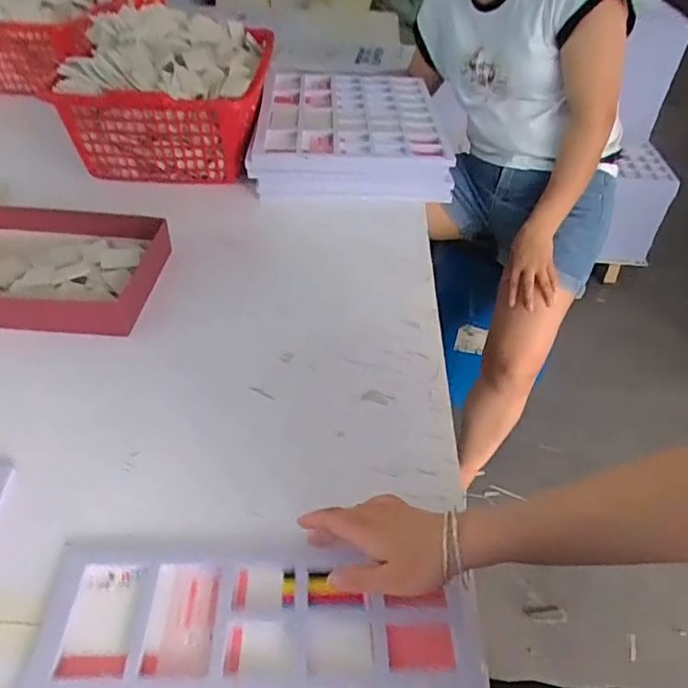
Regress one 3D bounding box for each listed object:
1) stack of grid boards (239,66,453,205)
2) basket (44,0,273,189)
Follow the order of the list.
[{"bbox_3d":[0.007,-0.423,1.129,0.356,0.100,0.417,1,43,-6],"label":"stack of grid boards"},{"bbox_3d":[-0.316,-0.499,1.087,0.321,0.205,0.412,5,43,-1],"label":"basket"}]

